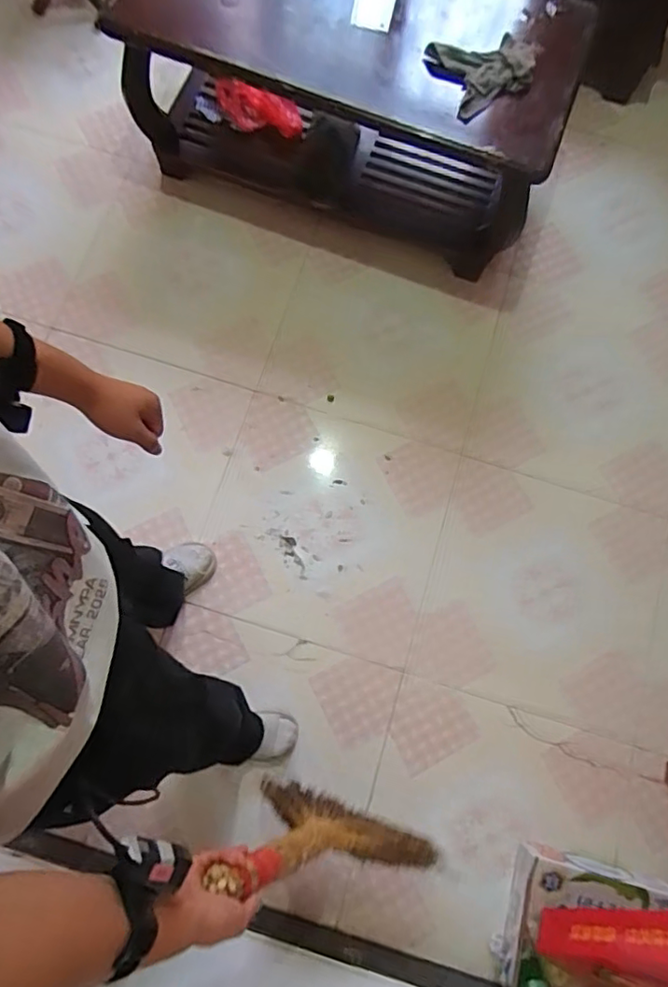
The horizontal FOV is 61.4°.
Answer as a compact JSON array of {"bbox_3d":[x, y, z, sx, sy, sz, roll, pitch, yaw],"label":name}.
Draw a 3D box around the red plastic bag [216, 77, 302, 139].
[{"bbox_3d":[-0.212,-1.059,1.568,0.256,0.092,0.076,19,77,2],"label":"red plastic bag"}]

